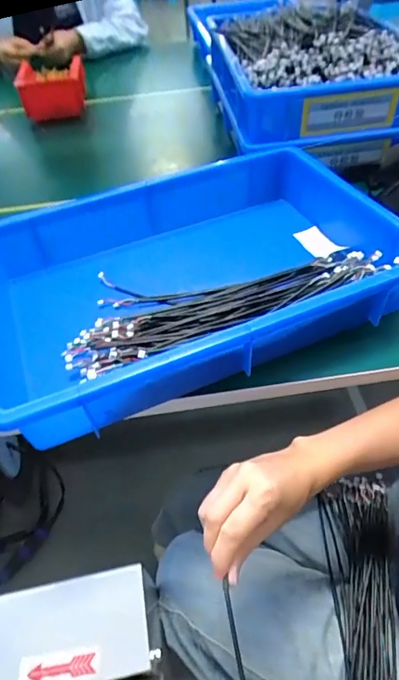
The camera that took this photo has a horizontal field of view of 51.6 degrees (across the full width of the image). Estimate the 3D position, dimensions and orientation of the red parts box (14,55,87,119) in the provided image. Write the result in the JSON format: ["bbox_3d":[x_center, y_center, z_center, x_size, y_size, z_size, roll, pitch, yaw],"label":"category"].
[{"bbox_3d":[-0.342,-0.588,0.974,0.140,0.085,0.173,-10,48,-7],"label":"red parts box"}]

